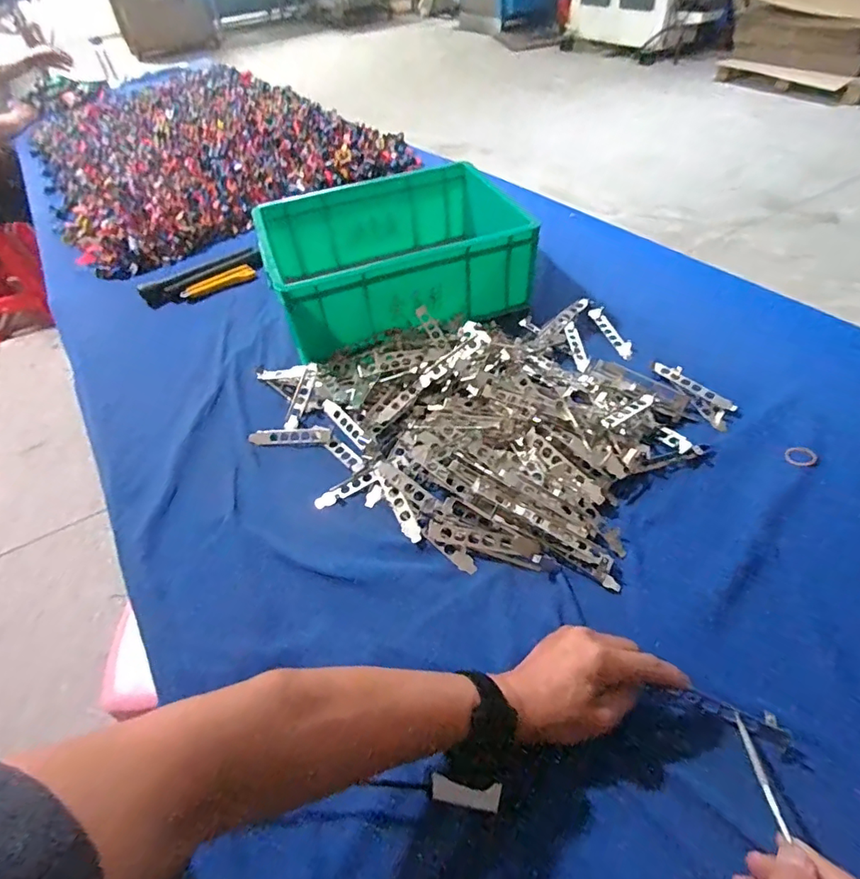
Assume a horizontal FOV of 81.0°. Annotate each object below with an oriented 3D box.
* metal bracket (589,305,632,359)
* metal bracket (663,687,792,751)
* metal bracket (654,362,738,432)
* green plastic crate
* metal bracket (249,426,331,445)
[{"bbox_3d":[0.282,-0.170,0.789,0.029,0.010,0.126,-10,48,-4],"label":"metal bracket"},{"bbox_3d":[0.247,0.224,0.415,0.084,0.008,0.020,16,51,26],"label":"metal bracket"},{"bbox_3d":[0.356,-0.064,0.680,0.041,0.017,0.124,-25,51,-16],"label":"metal bracket"},{"bbox_3d":[-0.066,-0.311,0.868,0.399,0.144,0.297,-18,48,-11],"label":"green plastic crate"},{"bbox_3d":[-0.191,-0.005,0.690,0.112,0.009,0.020,-2,48,3],"label":"metal bracket"}]

